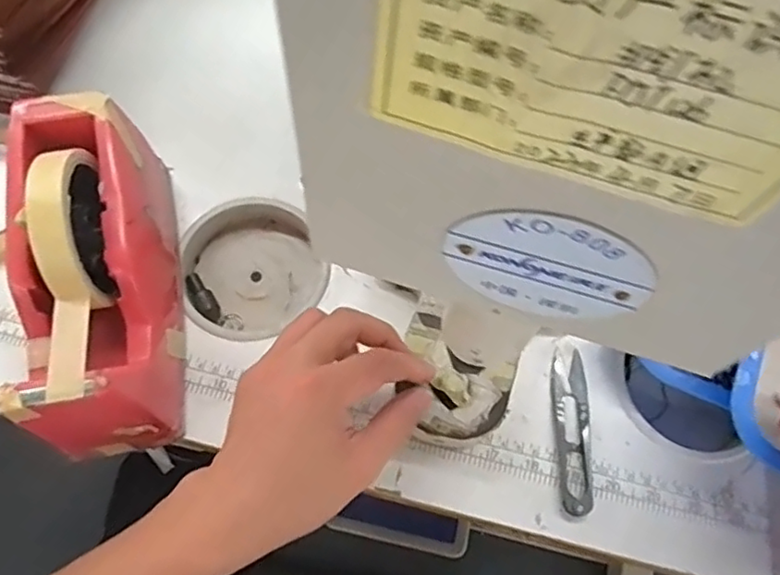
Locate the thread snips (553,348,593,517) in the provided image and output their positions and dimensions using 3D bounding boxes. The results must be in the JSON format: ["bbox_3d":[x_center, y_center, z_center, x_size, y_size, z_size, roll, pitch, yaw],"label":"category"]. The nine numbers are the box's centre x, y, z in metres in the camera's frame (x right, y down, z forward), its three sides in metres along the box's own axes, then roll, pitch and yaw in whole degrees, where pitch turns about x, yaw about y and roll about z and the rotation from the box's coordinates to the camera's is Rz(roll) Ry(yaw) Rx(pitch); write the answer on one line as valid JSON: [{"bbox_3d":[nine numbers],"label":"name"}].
[{"bbox_3d":[0.119,0.092,0.405,0.022,0.007,0.104,4,68,-2],"label":"thread snips"}]

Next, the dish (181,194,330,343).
[{"bbox_3d":[-0.103,-0.016,0.460,0.096,0.029,0.102,1,68,-3],"label":"dish"}]

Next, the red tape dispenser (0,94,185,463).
[{"bbox_3d":[-0.173,-0.011,0.369,0.080,0.111,0.199,-11,69,-7],"label":"red tape dispenser"}]

